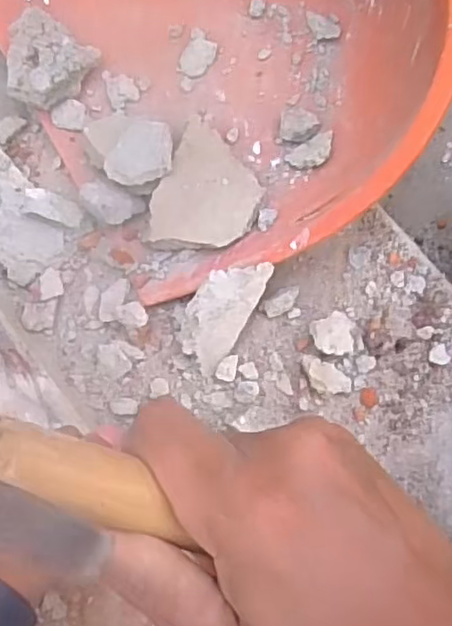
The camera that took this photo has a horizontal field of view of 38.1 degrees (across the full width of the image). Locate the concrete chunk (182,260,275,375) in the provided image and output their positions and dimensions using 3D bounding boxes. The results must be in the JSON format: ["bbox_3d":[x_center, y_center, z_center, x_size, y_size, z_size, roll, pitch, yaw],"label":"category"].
[{"bbox_3d":[0.004,-0.002,0.629,0.108,0.026,0.077,-33,99,6],"label":"concrete chunk"}]

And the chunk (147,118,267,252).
[{"bbox_3d":[-0.014,-0.121,0.649,0.096,0.024,0.135,21,74,9],"label":"chunk"}]

